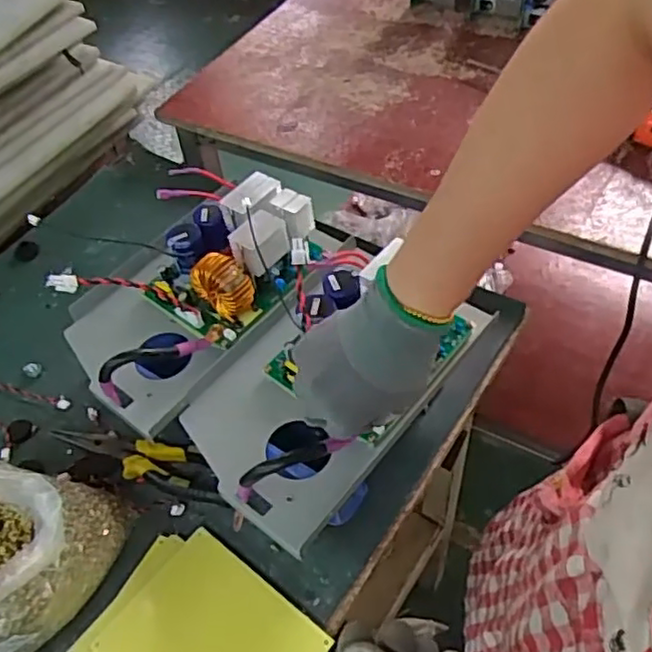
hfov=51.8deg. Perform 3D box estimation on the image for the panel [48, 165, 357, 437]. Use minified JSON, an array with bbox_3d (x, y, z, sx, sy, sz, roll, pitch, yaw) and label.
[{"bbox_3d":[-0.116,-0.050,0.631,0.195,0.090,0.266,36,62,30],"label":"panel"}]

